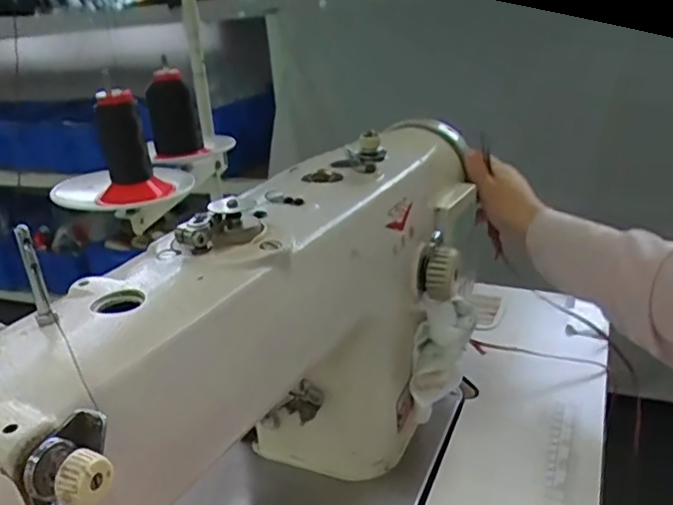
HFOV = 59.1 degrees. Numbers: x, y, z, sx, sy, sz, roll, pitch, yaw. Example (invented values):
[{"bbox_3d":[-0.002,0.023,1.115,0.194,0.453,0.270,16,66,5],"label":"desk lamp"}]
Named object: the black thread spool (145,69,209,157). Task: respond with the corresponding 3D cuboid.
[{"bbox_3d":[-0.178,-0.151,0.646,0.048,0.090,0.047,-14,25,-20],"label":"black thread spool"}]

